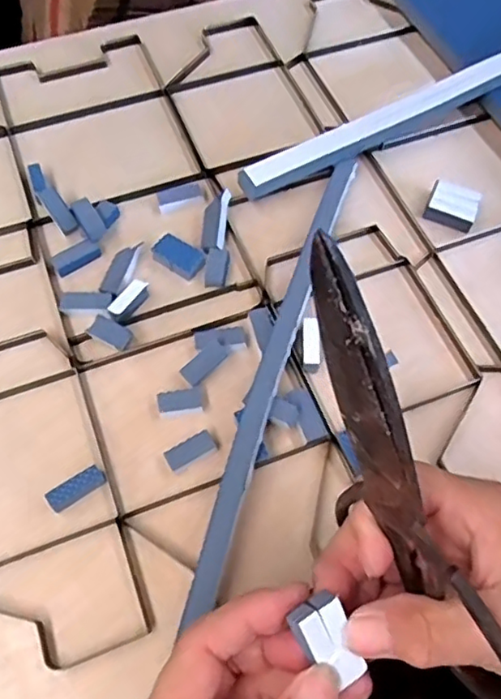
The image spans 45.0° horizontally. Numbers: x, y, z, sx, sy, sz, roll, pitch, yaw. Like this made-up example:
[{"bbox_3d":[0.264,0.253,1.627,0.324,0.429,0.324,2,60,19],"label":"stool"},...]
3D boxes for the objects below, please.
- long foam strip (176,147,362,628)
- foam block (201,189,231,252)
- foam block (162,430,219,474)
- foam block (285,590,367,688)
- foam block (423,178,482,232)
[{"bbox_3d":[0.018,-0.003,0.334,0.016,0.021,0.293,15,64,9],"label":"long foam strip"},{"bbox_3d":[-0.022,-0.080,0.380,0.014,0.011,0.043,4,63,4],"label":"foam block"},{"bbox_3d":[-0.030,0.053,0.313,0.026,0.006,0.013,-28,65,-12],"label":"foam block"},{"bbox_3d":[0.028,0.105,0.218,0.017,0.010,0.031,-33,92,-26],"label":"foam block"},{"bbox_3d":[0.129,-0.092,0.385,0.031,0.010,0.026,24,66,13],"label":"foam block"}]

